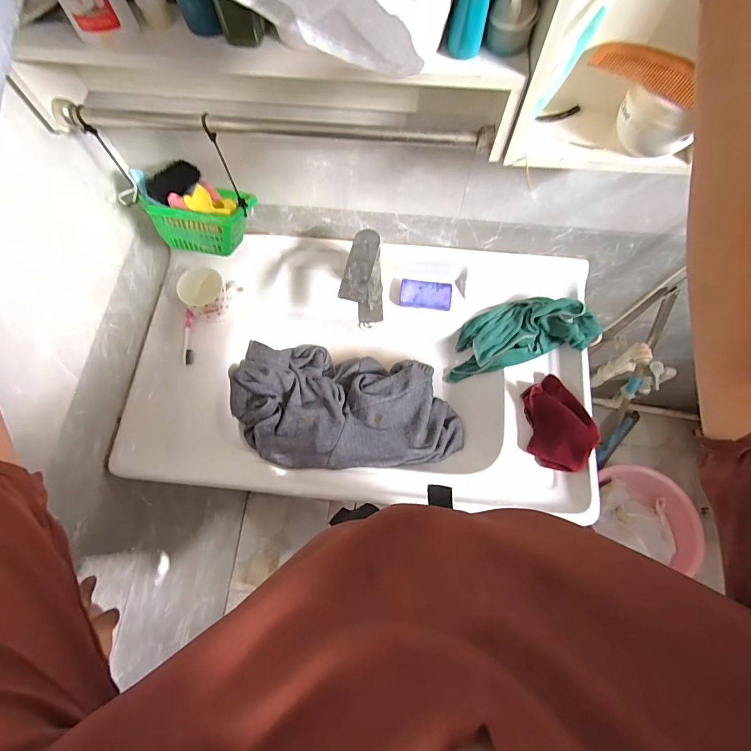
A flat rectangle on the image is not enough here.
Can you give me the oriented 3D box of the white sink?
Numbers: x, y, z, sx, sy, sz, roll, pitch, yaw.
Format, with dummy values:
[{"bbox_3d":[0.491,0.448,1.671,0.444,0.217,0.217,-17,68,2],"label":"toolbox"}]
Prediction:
[{"bbox_3d":[-0.028,-0.013,0.777,0.792,0.166,0.480,6,70,2],"label":"white sink"}]

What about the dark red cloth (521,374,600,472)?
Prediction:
[{"bbox_3d":[0.311,0.077,0.686,0.087,0.081,0.170,-1,70,-1],"label":"dark red cloth"}]

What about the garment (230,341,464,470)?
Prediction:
[{"bbox_3d":[-0.056,0.061,0.779,0.452,0.098,0.260,10,70,3],"label":"garment"}]

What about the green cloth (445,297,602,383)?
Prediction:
[{"bbox_3d":[0.259,-0.079,0.778,0.294,0.066,0.124,-18,68,27],"label":"green cloth"}]

